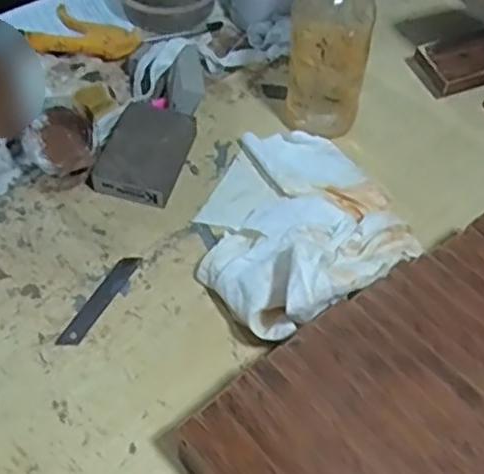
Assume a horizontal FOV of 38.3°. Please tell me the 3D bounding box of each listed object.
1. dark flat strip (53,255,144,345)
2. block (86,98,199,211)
[{"bbox_3d":[-0.116,0.052,0.574,0.018,0.004,0.097,24,57,15],"label":"dark flat strip"},{"bbox_3d":[-0.093,-0.080,0.660,0.074,0.028,0.108,14,55,8],"label":"block"}]

